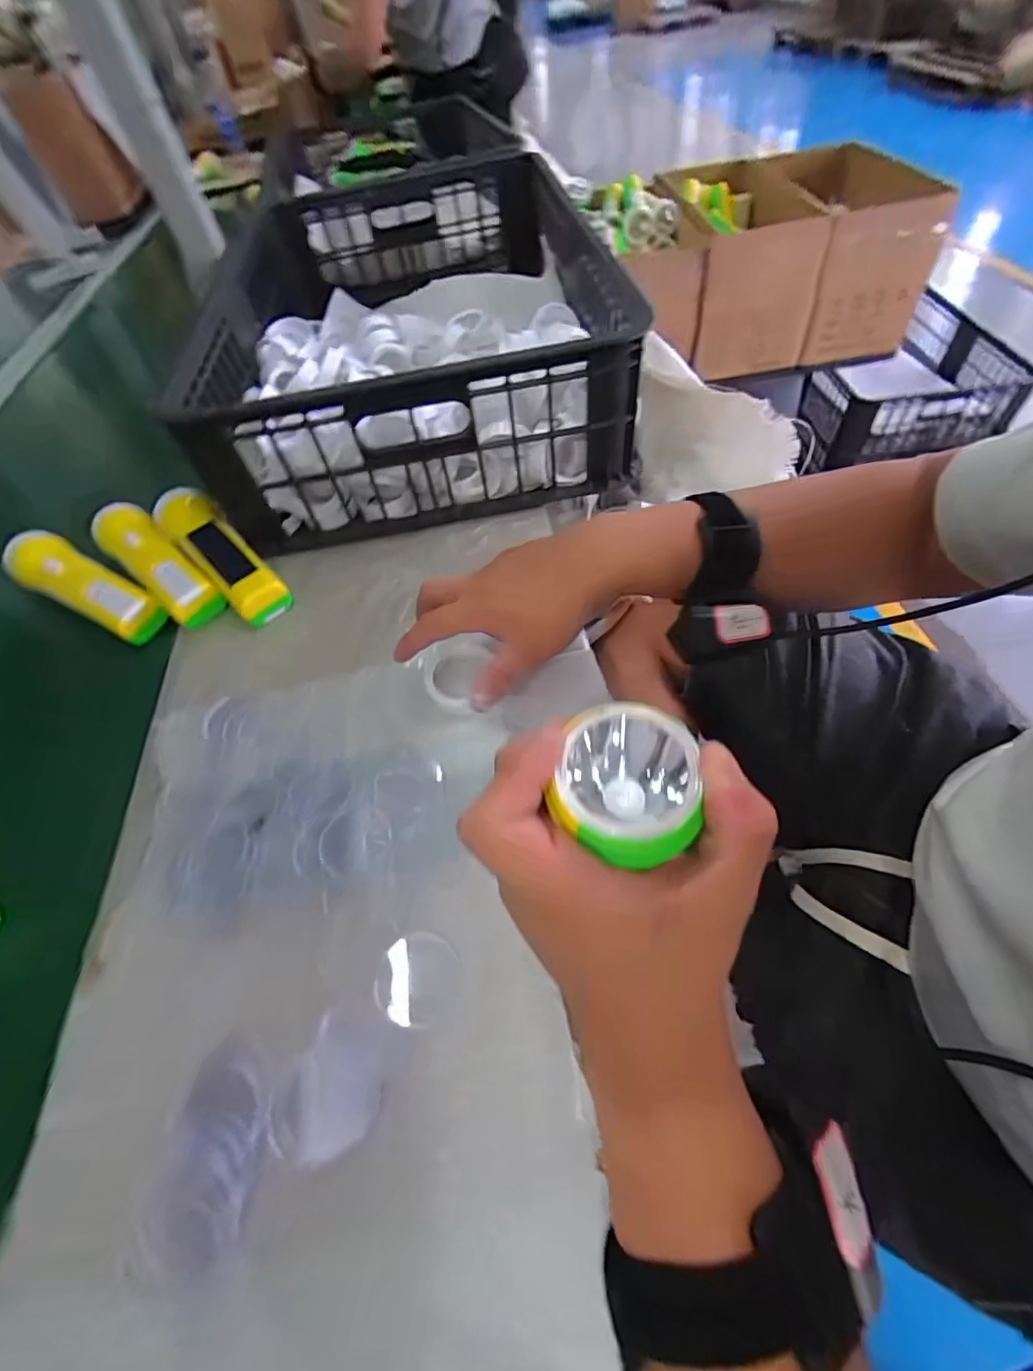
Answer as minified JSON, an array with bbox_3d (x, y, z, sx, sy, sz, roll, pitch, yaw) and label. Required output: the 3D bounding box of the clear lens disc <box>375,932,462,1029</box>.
[{"bbox_3d":[-0.051,0.154,0.281,0.042,0.006,0.042,-2,53,2],"label":"clear lens disc"}]

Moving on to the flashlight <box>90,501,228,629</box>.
[{"bbox_3d":[-0.319,-0.110,0.474,0.167,0.039,0.047,35,63,26],"label":"flashlight"}]

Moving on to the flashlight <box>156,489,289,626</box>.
[{"bbox_3d":[-0.261,-0.117,0.470,0.045,0.048,0.168,-38,59,-22],"label":"flashlight"}]

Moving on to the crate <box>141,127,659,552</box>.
[{"bbox_3d":[-0.134,-0.433,0.638,0.416,0.154,0.653,-6,53,-1],"label":"crate"}]

